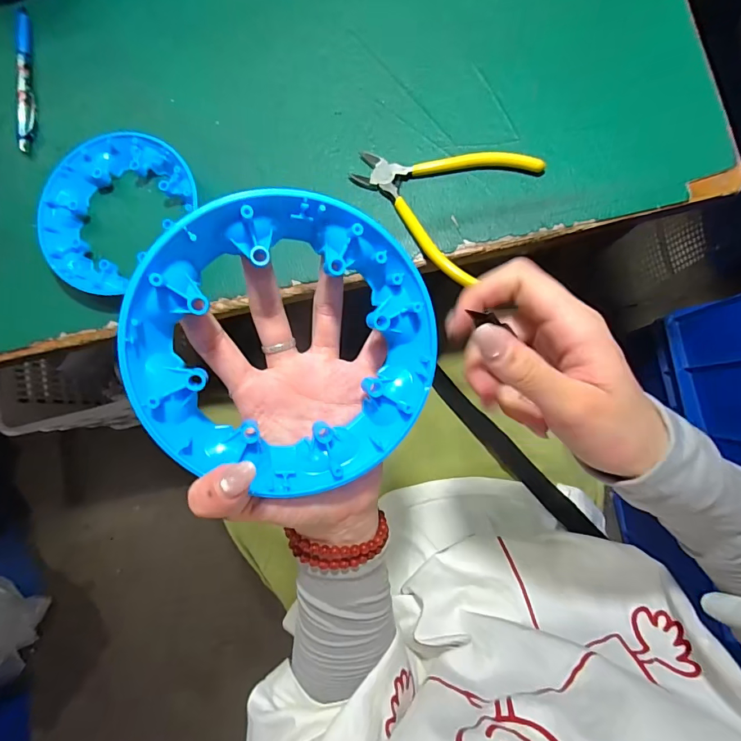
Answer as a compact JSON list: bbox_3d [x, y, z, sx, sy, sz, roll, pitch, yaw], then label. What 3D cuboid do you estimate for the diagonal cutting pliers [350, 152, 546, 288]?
[{"bbox_3d":[0.052,-0.147,0.347,0.131,0.011,0.112,32,88,8],"label":"diagonal cutting pliers"}]

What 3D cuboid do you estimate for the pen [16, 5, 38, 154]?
[{"bbox_3d":[-0.319,-0.269,0.395,0.013,0.008,0.141,-7,84,5],"label":"pen"}]

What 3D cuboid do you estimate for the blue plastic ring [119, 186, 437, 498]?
[{"bbox_3d":[-0.037,-0.012,0.202,0.135,0.024,0.129,-3,100,-18],"label":"blue plastic ring"}]

